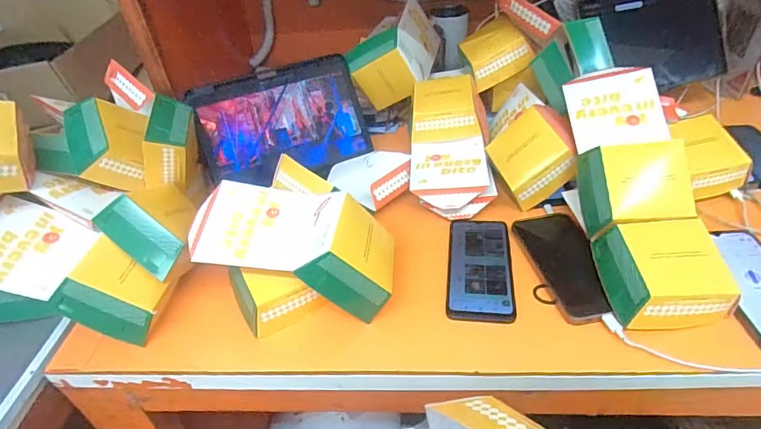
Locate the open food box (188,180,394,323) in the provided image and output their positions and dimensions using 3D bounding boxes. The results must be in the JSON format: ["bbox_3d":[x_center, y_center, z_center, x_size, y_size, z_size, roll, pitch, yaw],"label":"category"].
[{"bbox_3d":[-0.094,0.029,0.495,0.230,0.079,0.114,18,43,5],"label":"open food box"}]

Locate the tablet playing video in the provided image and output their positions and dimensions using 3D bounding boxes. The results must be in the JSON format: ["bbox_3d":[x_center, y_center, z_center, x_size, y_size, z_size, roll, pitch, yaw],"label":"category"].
[{"bbox_3d":[-0.147,-0.141,0.705,0.255,0.165,0.014,-22,10,-19],"label":"tablet playing video"}]

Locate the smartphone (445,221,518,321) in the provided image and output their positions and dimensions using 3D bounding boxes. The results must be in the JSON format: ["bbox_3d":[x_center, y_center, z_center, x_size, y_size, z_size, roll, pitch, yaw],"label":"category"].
[{"bbox_3d":[0.121,0.061,0.550,0.075,0.009,0.162,1,39,10],"label":"smartphone"}]

